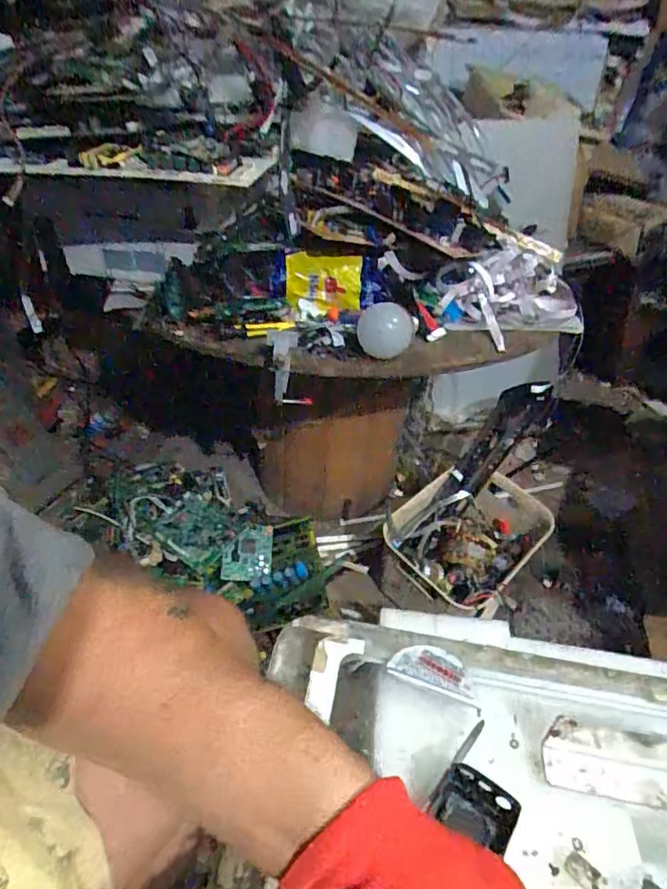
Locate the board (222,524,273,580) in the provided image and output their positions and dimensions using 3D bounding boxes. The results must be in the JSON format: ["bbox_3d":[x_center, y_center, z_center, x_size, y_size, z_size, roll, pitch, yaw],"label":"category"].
[{"bbox_3d":[-0.146,0.183,0.926,0.081,0.014,0.094,2,66,-3],"label":"board"}]

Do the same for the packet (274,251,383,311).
[{"bbox_3d":[-0.007,-0.215,0.717,0.145,0.061,0.042,0,36,-4],"label":"packet"}]

